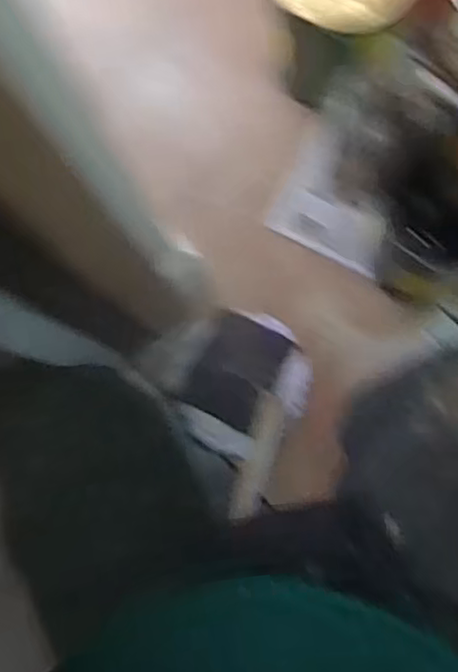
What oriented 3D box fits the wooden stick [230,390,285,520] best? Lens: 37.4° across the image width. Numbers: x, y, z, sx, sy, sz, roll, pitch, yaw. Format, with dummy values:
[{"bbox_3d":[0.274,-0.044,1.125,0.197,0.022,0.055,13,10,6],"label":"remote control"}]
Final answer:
[{"bbox_3d":[0.039,0.158,0.890,0.038,0.018,0.165,14,83,6],"label":"wooden stick"}]

